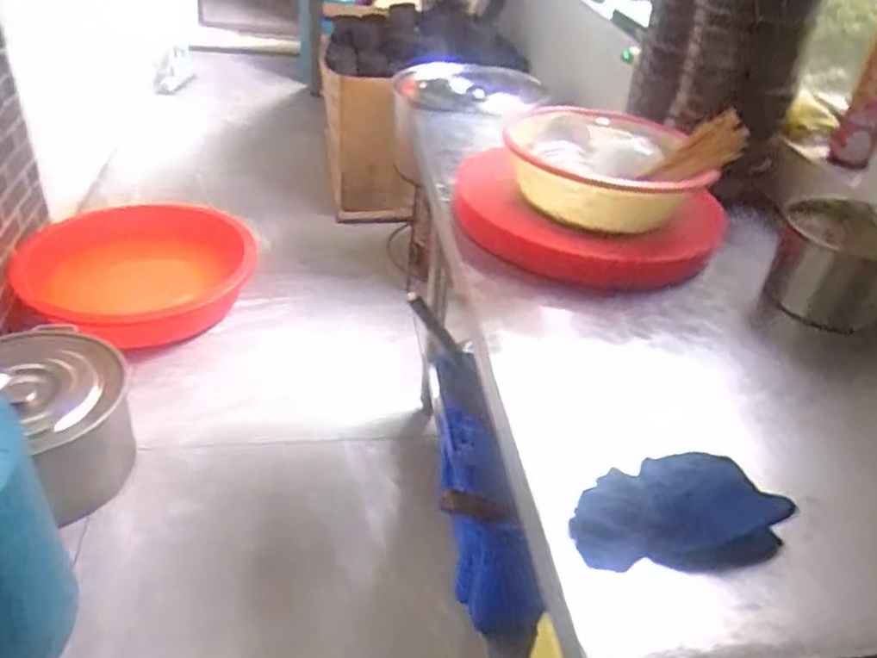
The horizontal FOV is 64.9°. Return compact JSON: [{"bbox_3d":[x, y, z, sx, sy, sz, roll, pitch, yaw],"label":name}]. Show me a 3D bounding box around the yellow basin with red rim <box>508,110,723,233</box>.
[{"bbox_3d":[0.243,-0.244,1.025,0.272,0.095,0.264,4,37,-3],"label":"yellow basin with red rim"}]

